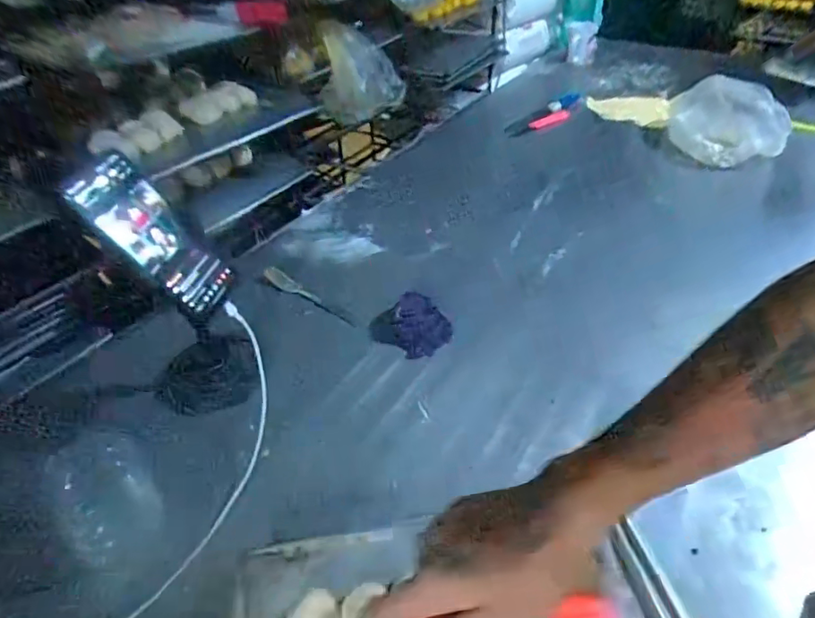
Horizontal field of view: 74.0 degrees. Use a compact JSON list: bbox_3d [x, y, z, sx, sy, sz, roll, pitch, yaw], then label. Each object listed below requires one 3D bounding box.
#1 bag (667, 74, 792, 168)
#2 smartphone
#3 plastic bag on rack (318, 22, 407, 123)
[{"bbox_3d":[0.614,-0.360,1.045,0.191,0.151,0.115,-2,40,-2],"label":"bag"},{"bbox_3d":[-0.233,-0.066,0.505,0.010,0.159,0.075,-17,38,32],"label":"smartphone"},{"bbox_3d":[-0.072,-0.423,0.947,0.069,0.160,0.192,22,45,24],"label":"plastic bag on rack"}]

